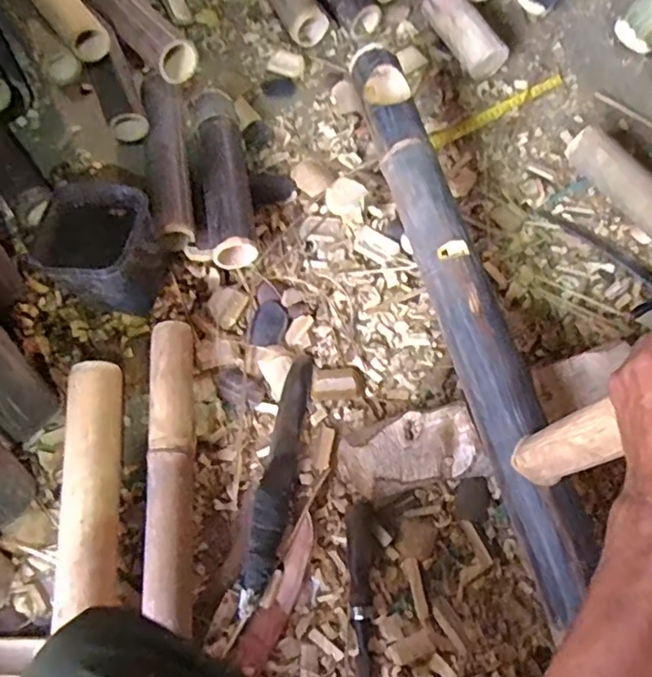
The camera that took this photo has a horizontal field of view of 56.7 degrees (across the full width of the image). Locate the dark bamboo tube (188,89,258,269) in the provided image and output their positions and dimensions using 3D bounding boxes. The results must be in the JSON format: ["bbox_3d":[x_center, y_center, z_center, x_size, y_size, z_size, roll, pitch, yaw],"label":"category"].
[{"bbox_3d":[-0.134,-0.214,0.792,0.062,0.066,0.273,-12,67,-6],"label":"dark bamboo tube"}]

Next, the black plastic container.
[{"bbox_3d":[-0.260,-0.096,0.713,0.111,0.120,0.115,4,67,3],"label":"black plastic container"}]

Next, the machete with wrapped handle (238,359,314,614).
[{"bbox_3d":[-0.050,0.146,0.654,0.038,0.022,0.277,10,67,6],"label":"machete with wrapped handle"}]

